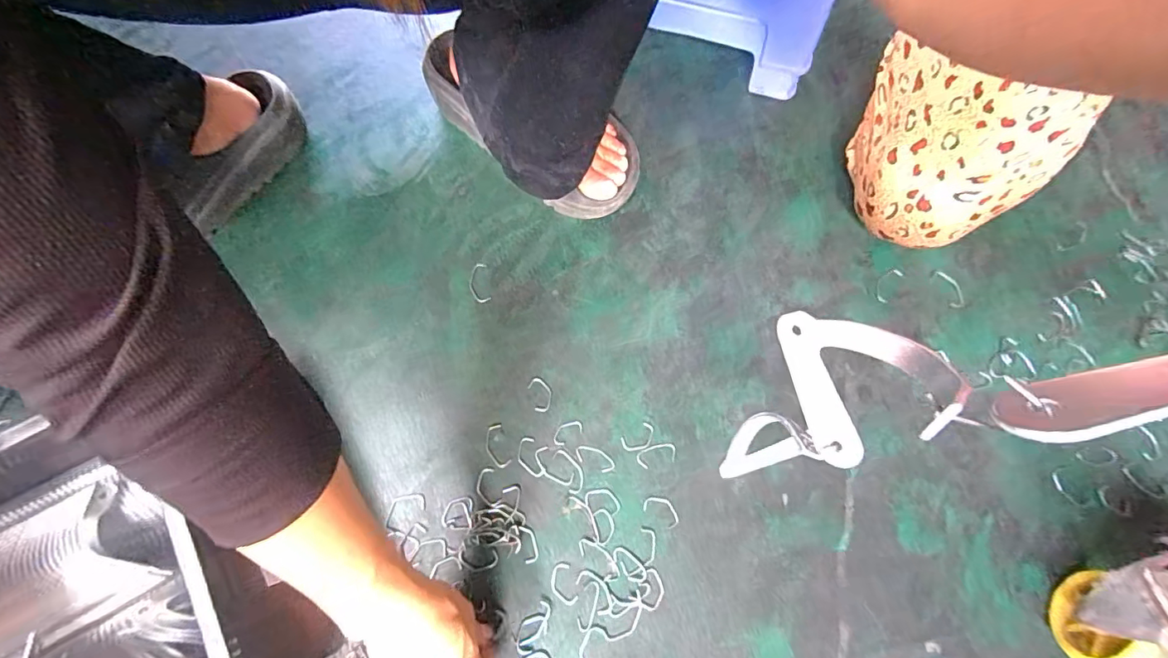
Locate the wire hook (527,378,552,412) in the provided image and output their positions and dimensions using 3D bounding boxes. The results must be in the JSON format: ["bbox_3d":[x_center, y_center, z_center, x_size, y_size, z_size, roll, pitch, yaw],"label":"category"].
[{"bbox_3d":[-0.040,0.060,0.453,0.019,0.004,0.031,-19,76,-4],"label":"wire hook"}]

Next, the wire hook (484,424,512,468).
[{"bbox_3d":[-0.079,0.105,0.444,0.019,0.004,0.039,-18,76,-4],"label":"wire hook"}]

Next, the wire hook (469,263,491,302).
[{"bbox_3d":[-0.104,-0.046,0.485,0.019,0.004,0.041,-9,75,-1],"label":"wire hook"}]

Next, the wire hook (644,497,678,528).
[{"bbox_3d":[0.068,0.156,0.427,0.032,0.004,0.018,32,78,9],"label":"wire hook"}]

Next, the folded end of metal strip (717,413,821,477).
[{"bbox_3d":[0.108,0.075,0.307,0.035,0.083,0.019,36,47,2],"label":"folded end of metal strip"}]

